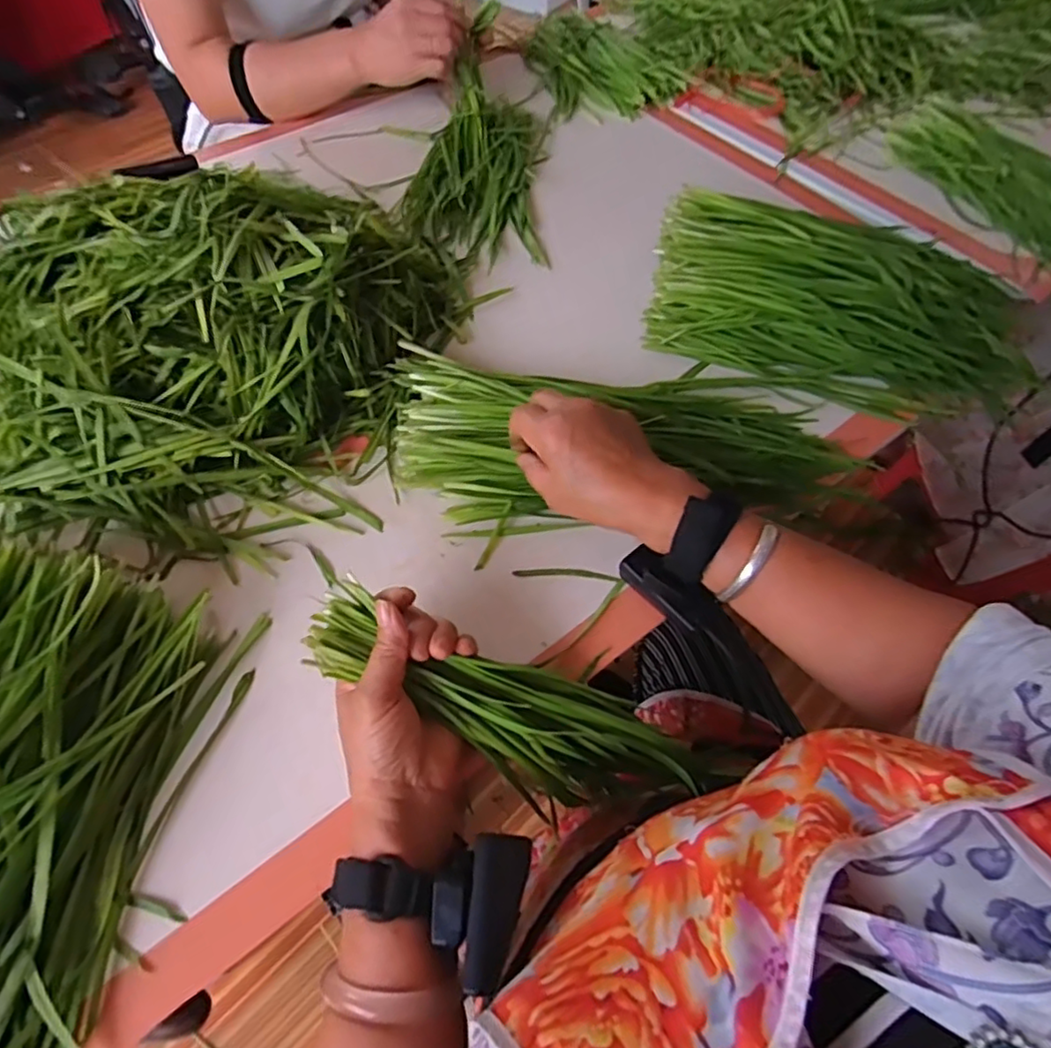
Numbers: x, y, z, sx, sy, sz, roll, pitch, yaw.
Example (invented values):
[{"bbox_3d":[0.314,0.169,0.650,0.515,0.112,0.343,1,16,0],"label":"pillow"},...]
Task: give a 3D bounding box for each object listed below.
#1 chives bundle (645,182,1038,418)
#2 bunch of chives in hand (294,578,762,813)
[{"bbox_3d":[0.289,-0.194,0.542,0.345,0.087,0.127,8,59,5],"label":"chives bundle"},{"bbox_3d":[0.003,0.126,0.397,0.292,0.051,0.068,25,60,-10],"label":"bunch of chives in hand"}]

